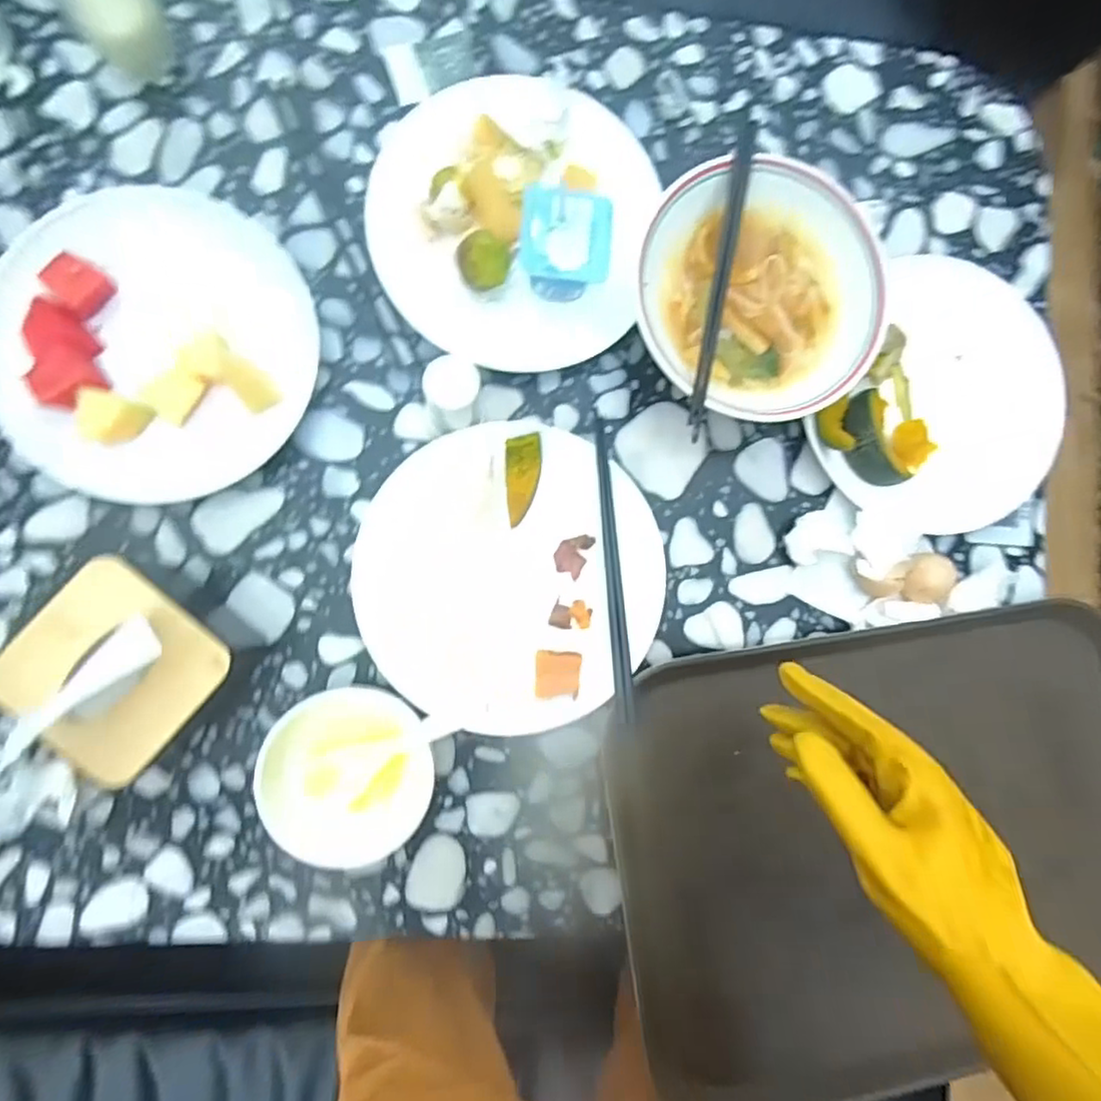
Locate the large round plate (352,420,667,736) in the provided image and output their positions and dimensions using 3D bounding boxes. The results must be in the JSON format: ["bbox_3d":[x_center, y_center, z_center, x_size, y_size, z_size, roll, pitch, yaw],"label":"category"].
[{"bbox_3d":[-0.028,0.019,0.493,0.219,0.032,0.219,0,88,-7],"label":"large round plate"}]

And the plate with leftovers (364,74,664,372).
[{"bbox_3d":[-0.028,-0.257,0.484,0.201,0.075,0.203,0,88,-7],"label":"plate with leftovers"}]

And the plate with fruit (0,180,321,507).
[{"bbox_3d":[-0.287,-0.158,0.467,0.212,0.038,0.233,0,88,-7],"label":"plate with fruit"}]

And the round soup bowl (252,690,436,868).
[{"bbox_3d":[-0.143,0.162,0.465,0.111,0.047,0.125,10,87,-7],"label":"round soup bowl"}]

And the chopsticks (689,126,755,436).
[{"bbox_3d":[0.121,-0.191,0.464,0.013,0.015,0.222,11,84,-5],"label":"chopsticks"}]

